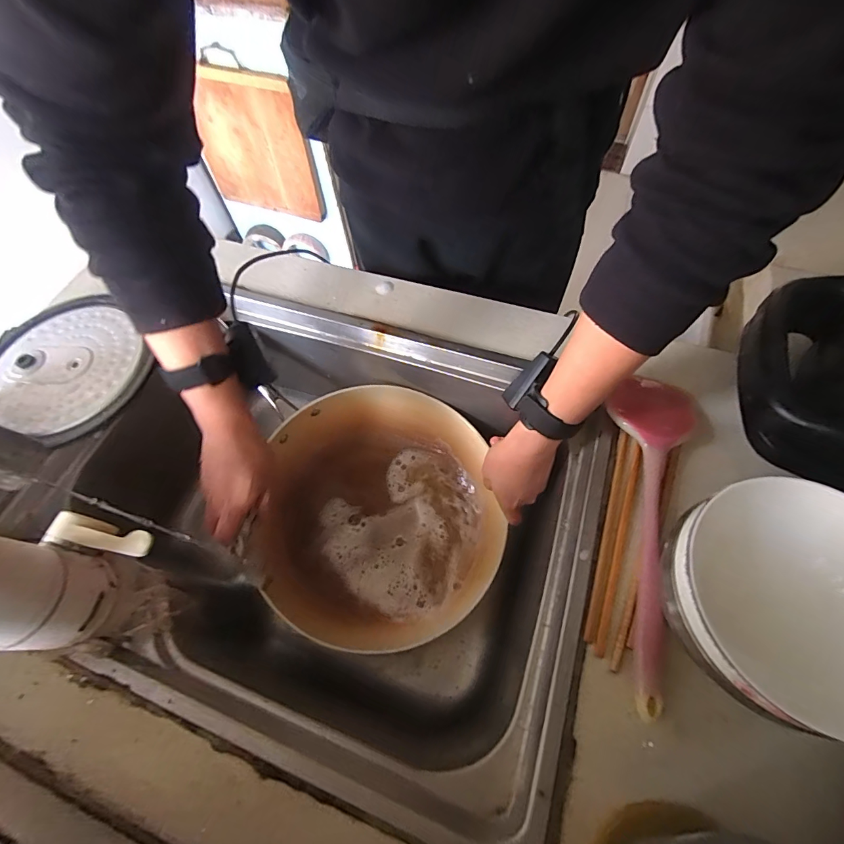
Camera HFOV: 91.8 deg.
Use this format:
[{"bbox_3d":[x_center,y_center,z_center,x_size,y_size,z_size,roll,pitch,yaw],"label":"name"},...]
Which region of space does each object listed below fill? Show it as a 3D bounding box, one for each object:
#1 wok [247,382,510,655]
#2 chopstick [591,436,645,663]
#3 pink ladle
[{"bbox_3d":[-0.053,0.106,0.532,0.284,0.108,0.316,-10,63,-3],"label":"wok"},{"bbox_3d":[0.183,0.107,0.378,0.010,0.005,0.201,20,65,12],"label":"chopstick"},{"bbox_3d":[0.196,0.086,0.373,0.082,0.028,0.294,16,65,11],"label":"pink ladle"}]

